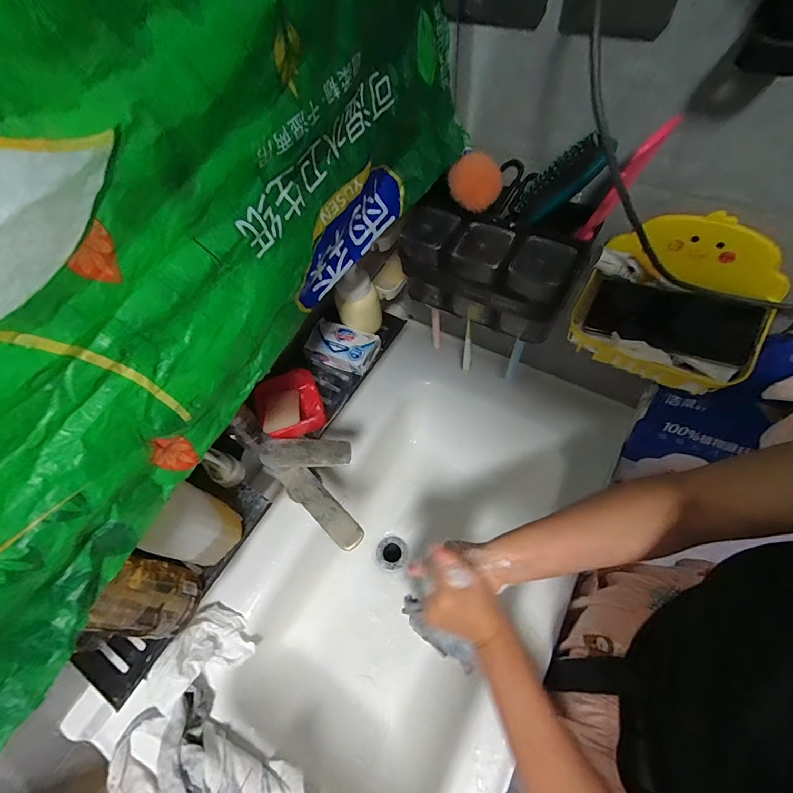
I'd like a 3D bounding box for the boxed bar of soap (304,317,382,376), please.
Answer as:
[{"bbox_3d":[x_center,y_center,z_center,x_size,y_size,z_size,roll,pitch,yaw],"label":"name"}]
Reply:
[{"bbox_3d":[-0.080,-0.077,0.584,0.099,0.041,0.060,21,63,16],"label":"boxed bar of soap"}]

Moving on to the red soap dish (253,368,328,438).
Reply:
[{"bbox_3d":[-0.147,0.013,0.538,0.086,0.040,0.102,-20,60,-8],"label":"red soap dish"}]

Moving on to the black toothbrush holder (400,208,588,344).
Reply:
[{"bbox_3d":[0.113,-0.155,0.501,0.212,0.116,0.077,29,65,19],"label":"black toothbrush holder"}]

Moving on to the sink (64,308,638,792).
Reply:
[{"bbox_3d":[0.014,0.256,0.636,0.462,0.205,0.785,27,65,19],"label":"sink"}]

